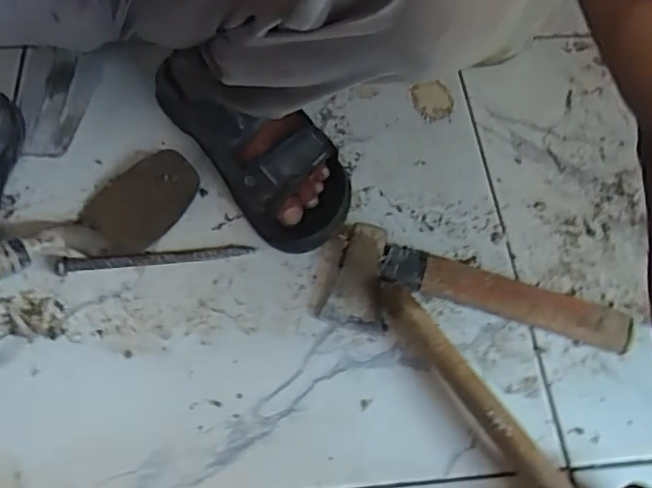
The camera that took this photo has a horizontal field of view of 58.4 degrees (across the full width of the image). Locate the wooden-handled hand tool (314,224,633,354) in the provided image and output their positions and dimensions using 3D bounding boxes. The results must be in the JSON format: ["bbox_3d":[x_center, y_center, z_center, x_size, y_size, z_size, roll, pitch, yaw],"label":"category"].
[{"bbox_3d":[0.135,0.060,0.528,0.268,0.029,0.090,16,61,5],"label":"wooden-handled hand tool"}]

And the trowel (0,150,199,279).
[{"bbox_3d":[-0.227,-0.015,0.522,0.236,0.056,0.086,-30,67,-32],"label":"trowel"}]

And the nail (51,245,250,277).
[{"bbox_3d":[-0.157,0.014,0.538,0.174,0.013,0.017,-5,62,-7],"label":"nail"}]

